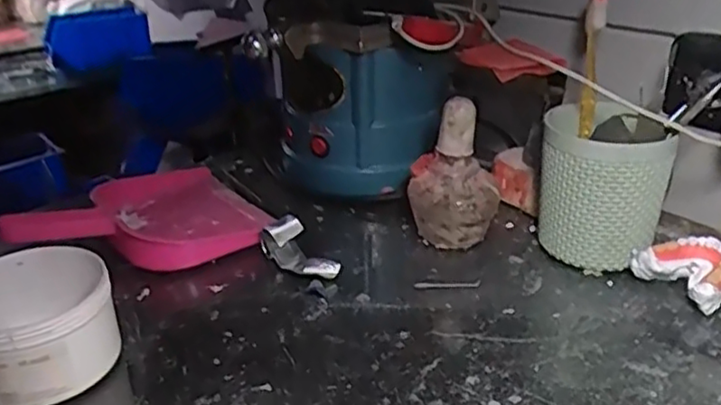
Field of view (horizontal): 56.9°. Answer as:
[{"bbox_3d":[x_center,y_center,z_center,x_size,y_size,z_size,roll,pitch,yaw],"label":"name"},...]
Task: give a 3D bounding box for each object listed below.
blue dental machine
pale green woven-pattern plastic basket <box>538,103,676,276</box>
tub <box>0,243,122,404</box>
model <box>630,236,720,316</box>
[{"bbox_3d":[0.002,-0.078,0.627,0.151,0.137,0.099,-7,27,-10],"label":"blue dental machine"},{"bbox_3d":[0.186,-0.011,0.518,0.093,0.115,0.085,10,29,21],"label":"pale green woven-pattern plastic basket"},{"bbox_3d":[-0.202,0.075,0.418,0.087,0.066,0.097,-14,29,-23],"label":"tub"},{"bbox_3d":[0.240,0.050,0.486,0.054,0.033,0.063,-17,30,-28],"label":"model"}]

